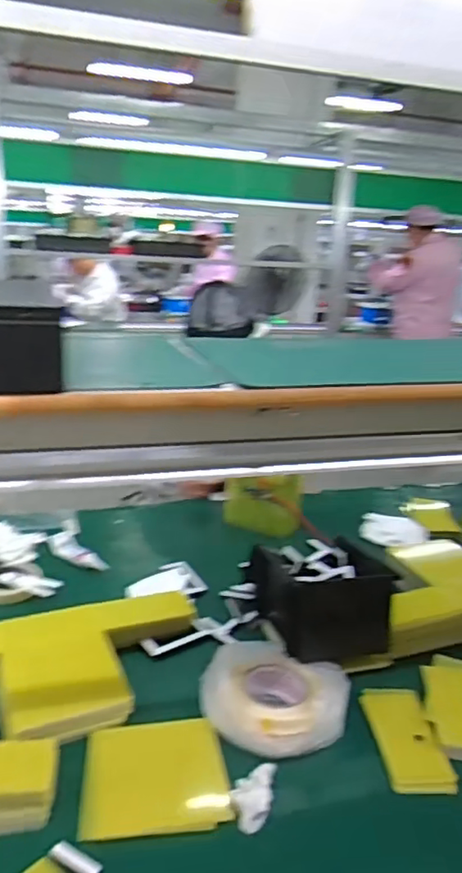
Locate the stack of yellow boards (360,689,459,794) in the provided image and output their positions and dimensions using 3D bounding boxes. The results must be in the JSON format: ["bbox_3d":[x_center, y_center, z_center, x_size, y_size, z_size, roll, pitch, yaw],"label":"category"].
[{"bbox_3d":[0.218,0.372,0.753,0.074,0.021,0.150,1,18,-5],"label":"stack of yellow boards"}]

